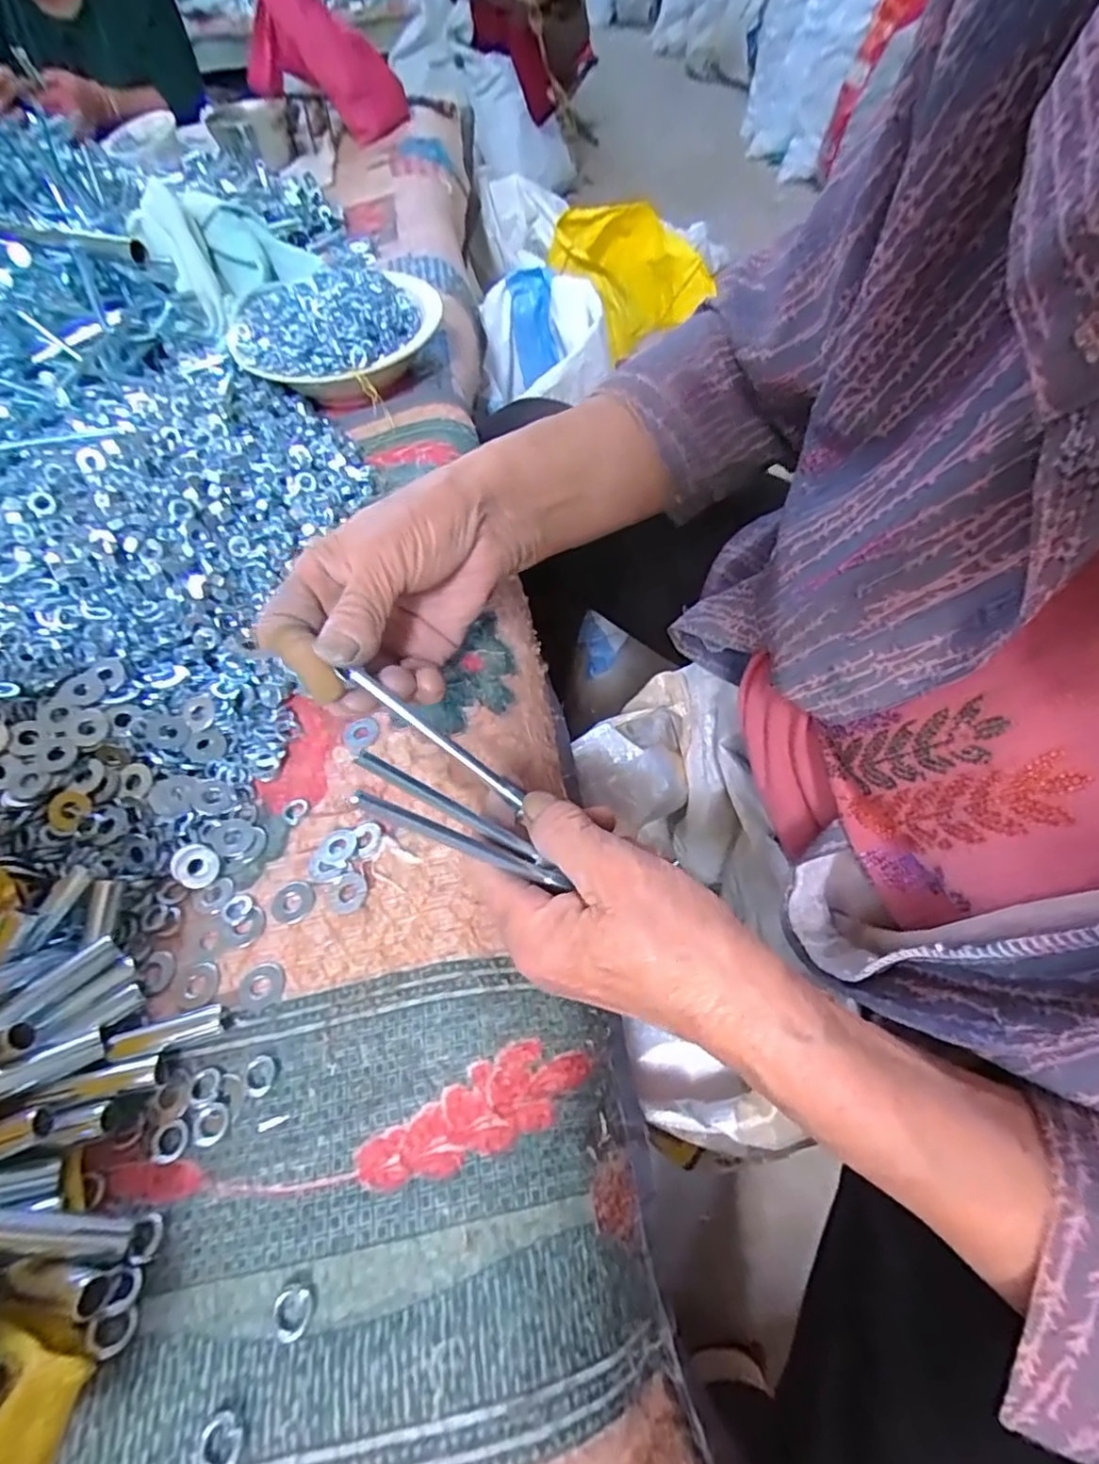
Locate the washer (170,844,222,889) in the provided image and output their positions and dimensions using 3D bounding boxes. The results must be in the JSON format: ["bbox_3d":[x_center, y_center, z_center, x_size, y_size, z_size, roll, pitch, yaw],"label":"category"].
[{"bbox_3d":[-0.164,0.061,0.287,0.021,0.004,0.019,20,58,17],"label":"washer"}]

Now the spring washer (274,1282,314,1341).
[{"bbox_3d":[-0.081,0.181,0.194,0.012,0.004,0.013,-2,55,3],"label":"spring washer"}]

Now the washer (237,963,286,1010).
[{"bbox_3d":[-0.120,0.104,0.257,0.018,0.004,0.018,-13,55,-6],"label":"washer"}]

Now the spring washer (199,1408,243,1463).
[{"bbox_3d":[-0.094,0.203,0.176,0.012,0.004,0.013,-2,55,3],"label":"spring washer"}]

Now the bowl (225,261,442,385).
[{"bbox_3d":[-0.172,-0.330,0.516,0.172,0.050,0.151,-19,56,-9],"label":"bowl"}]

